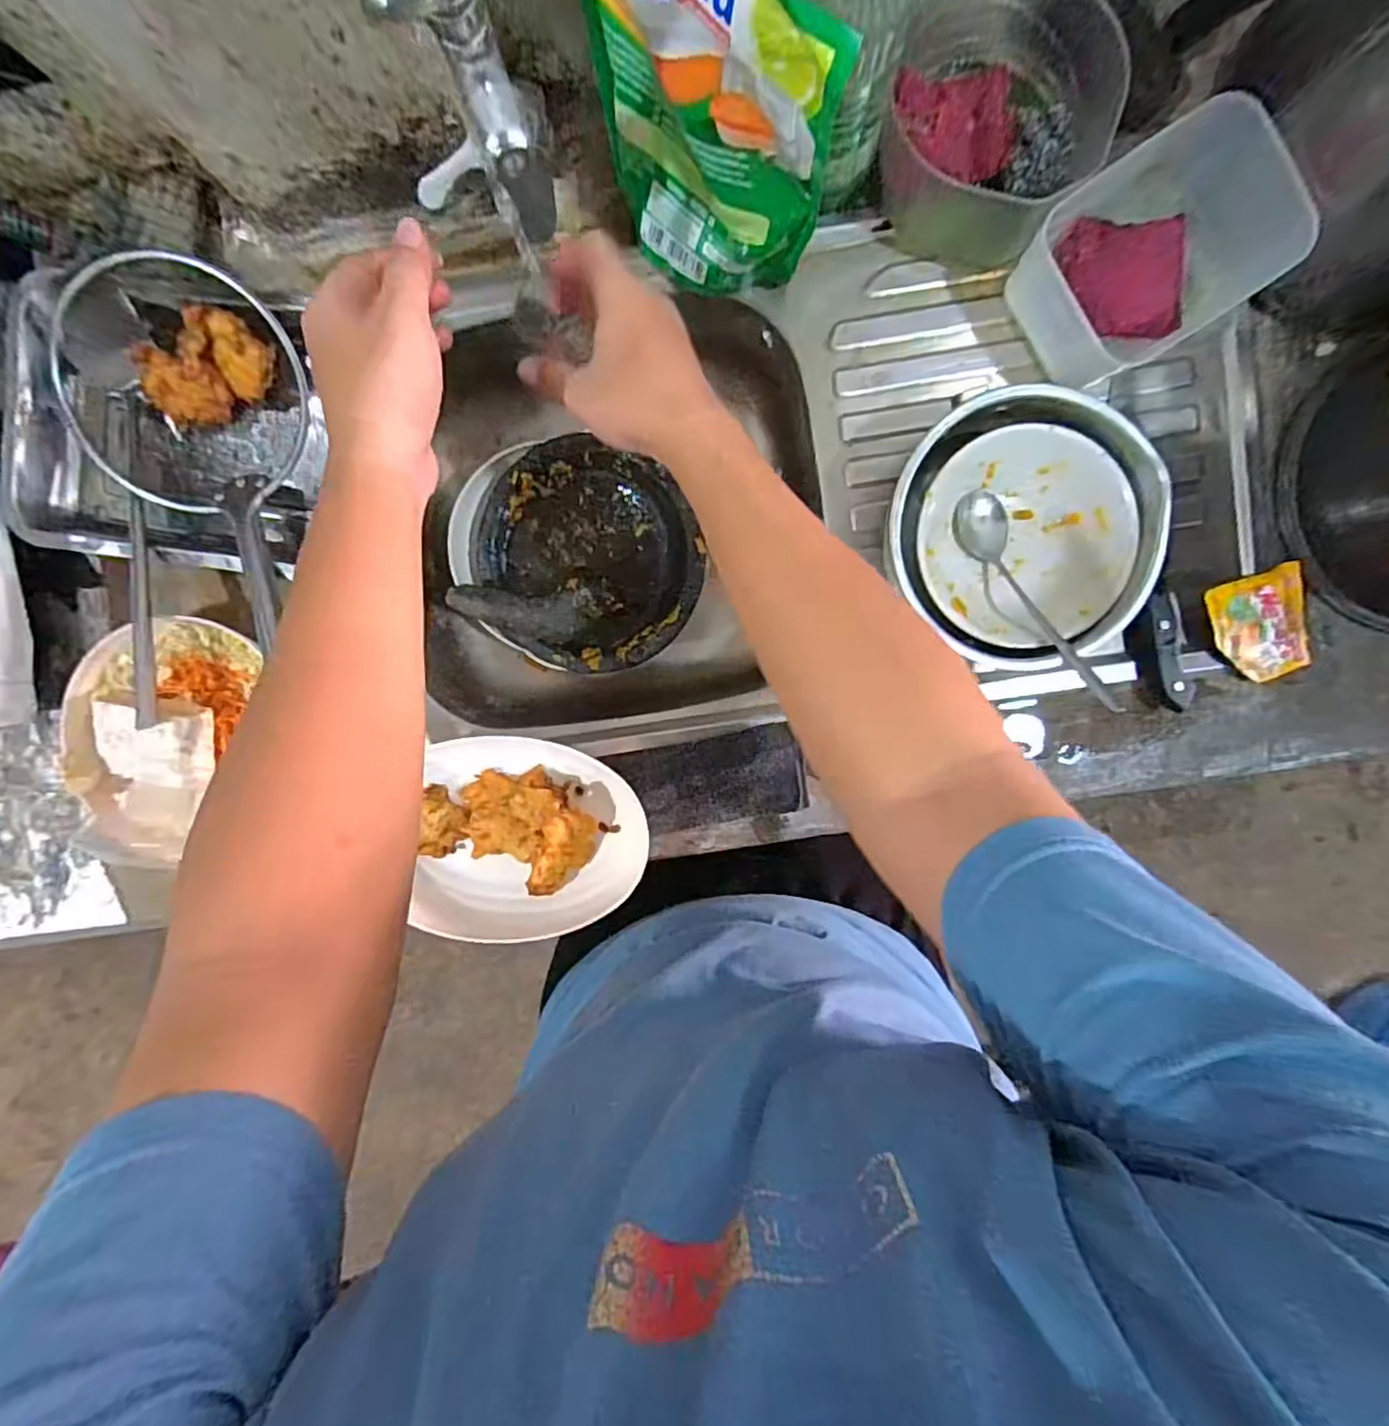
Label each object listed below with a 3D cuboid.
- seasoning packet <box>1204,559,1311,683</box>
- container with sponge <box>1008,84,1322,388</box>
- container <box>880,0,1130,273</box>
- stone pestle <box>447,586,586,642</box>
[{"bbox_3d":[0.452,-0.067,0.531,0.079,0.020,0.084,-21,94,2],"label":"seasoning packet"},{"bbox_3d":[0.324,-0.330,0.486,0.170,0.080,0.128,-32,93,3],"label":"container with sponge"},{"bbox_3d":[0.209,-0.417,0.480,0.139,0.089,0.148,0,94,1],"label":"container"},{"bbox_3d":[-0.148,-0.085,0.571,0.120,0.036,0.041,5,95,0],"label":"stone pestle"}]

